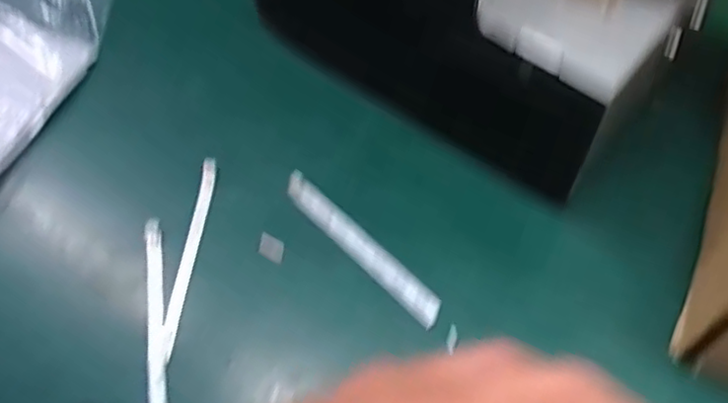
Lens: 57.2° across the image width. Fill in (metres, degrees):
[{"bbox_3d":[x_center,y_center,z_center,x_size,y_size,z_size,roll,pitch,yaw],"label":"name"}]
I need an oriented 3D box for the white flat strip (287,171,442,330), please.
[{"bbox_3d":[-0.001,0.018,0.287,0.013,0.005,0.089,-39,63,-22],"label":"white flat strip"}]

